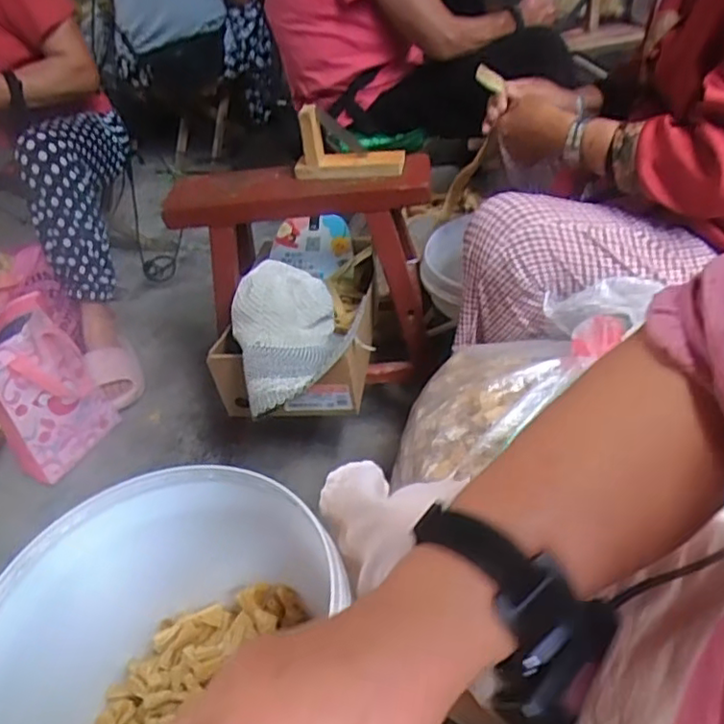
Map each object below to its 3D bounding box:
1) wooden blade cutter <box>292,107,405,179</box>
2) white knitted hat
[{"bbox_3d":[-0.021,-0.315,0.901,0.156,0.102,0.033,-5,36,2],"label":"wooden blade cutter"},{"bbox_3d":[-0.088,-0.048,0.862,0.167,0.099,0.239,-11,37,-6],"label":"white knitted hat"}]

